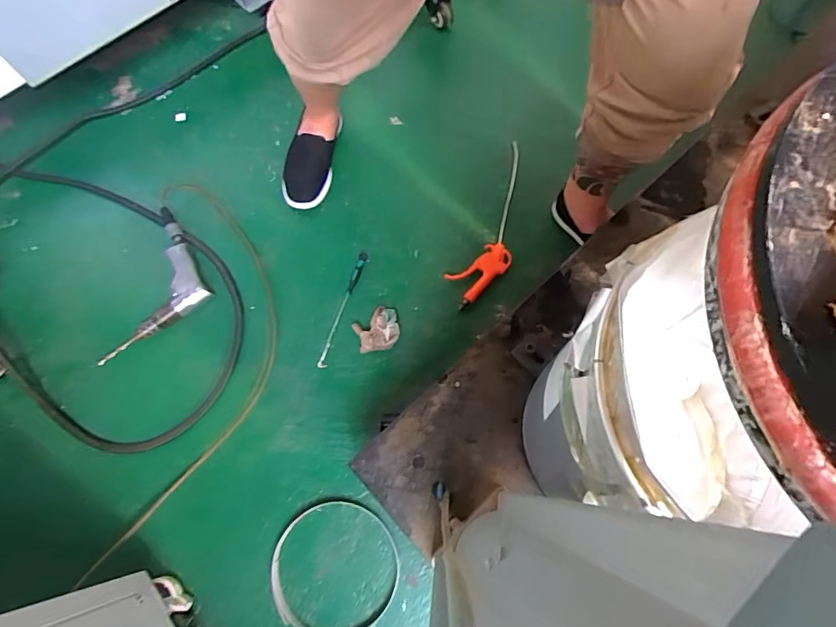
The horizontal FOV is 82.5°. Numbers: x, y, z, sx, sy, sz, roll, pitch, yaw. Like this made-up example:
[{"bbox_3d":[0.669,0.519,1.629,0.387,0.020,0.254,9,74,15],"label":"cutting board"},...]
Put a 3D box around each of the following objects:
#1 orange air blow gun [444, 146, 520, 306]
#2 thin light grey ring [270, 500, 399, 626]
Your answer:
[{"bbox_3d":[0.159,-0.179,0.976,0.102,0.020,0.384,20,73,9],"label":"orange air blow gun"},{"bbox_3d":[-0.138,0.426,0.795,0.212,0.014,0.209,-1,71,2],"label":"thin light grey ring"}]

